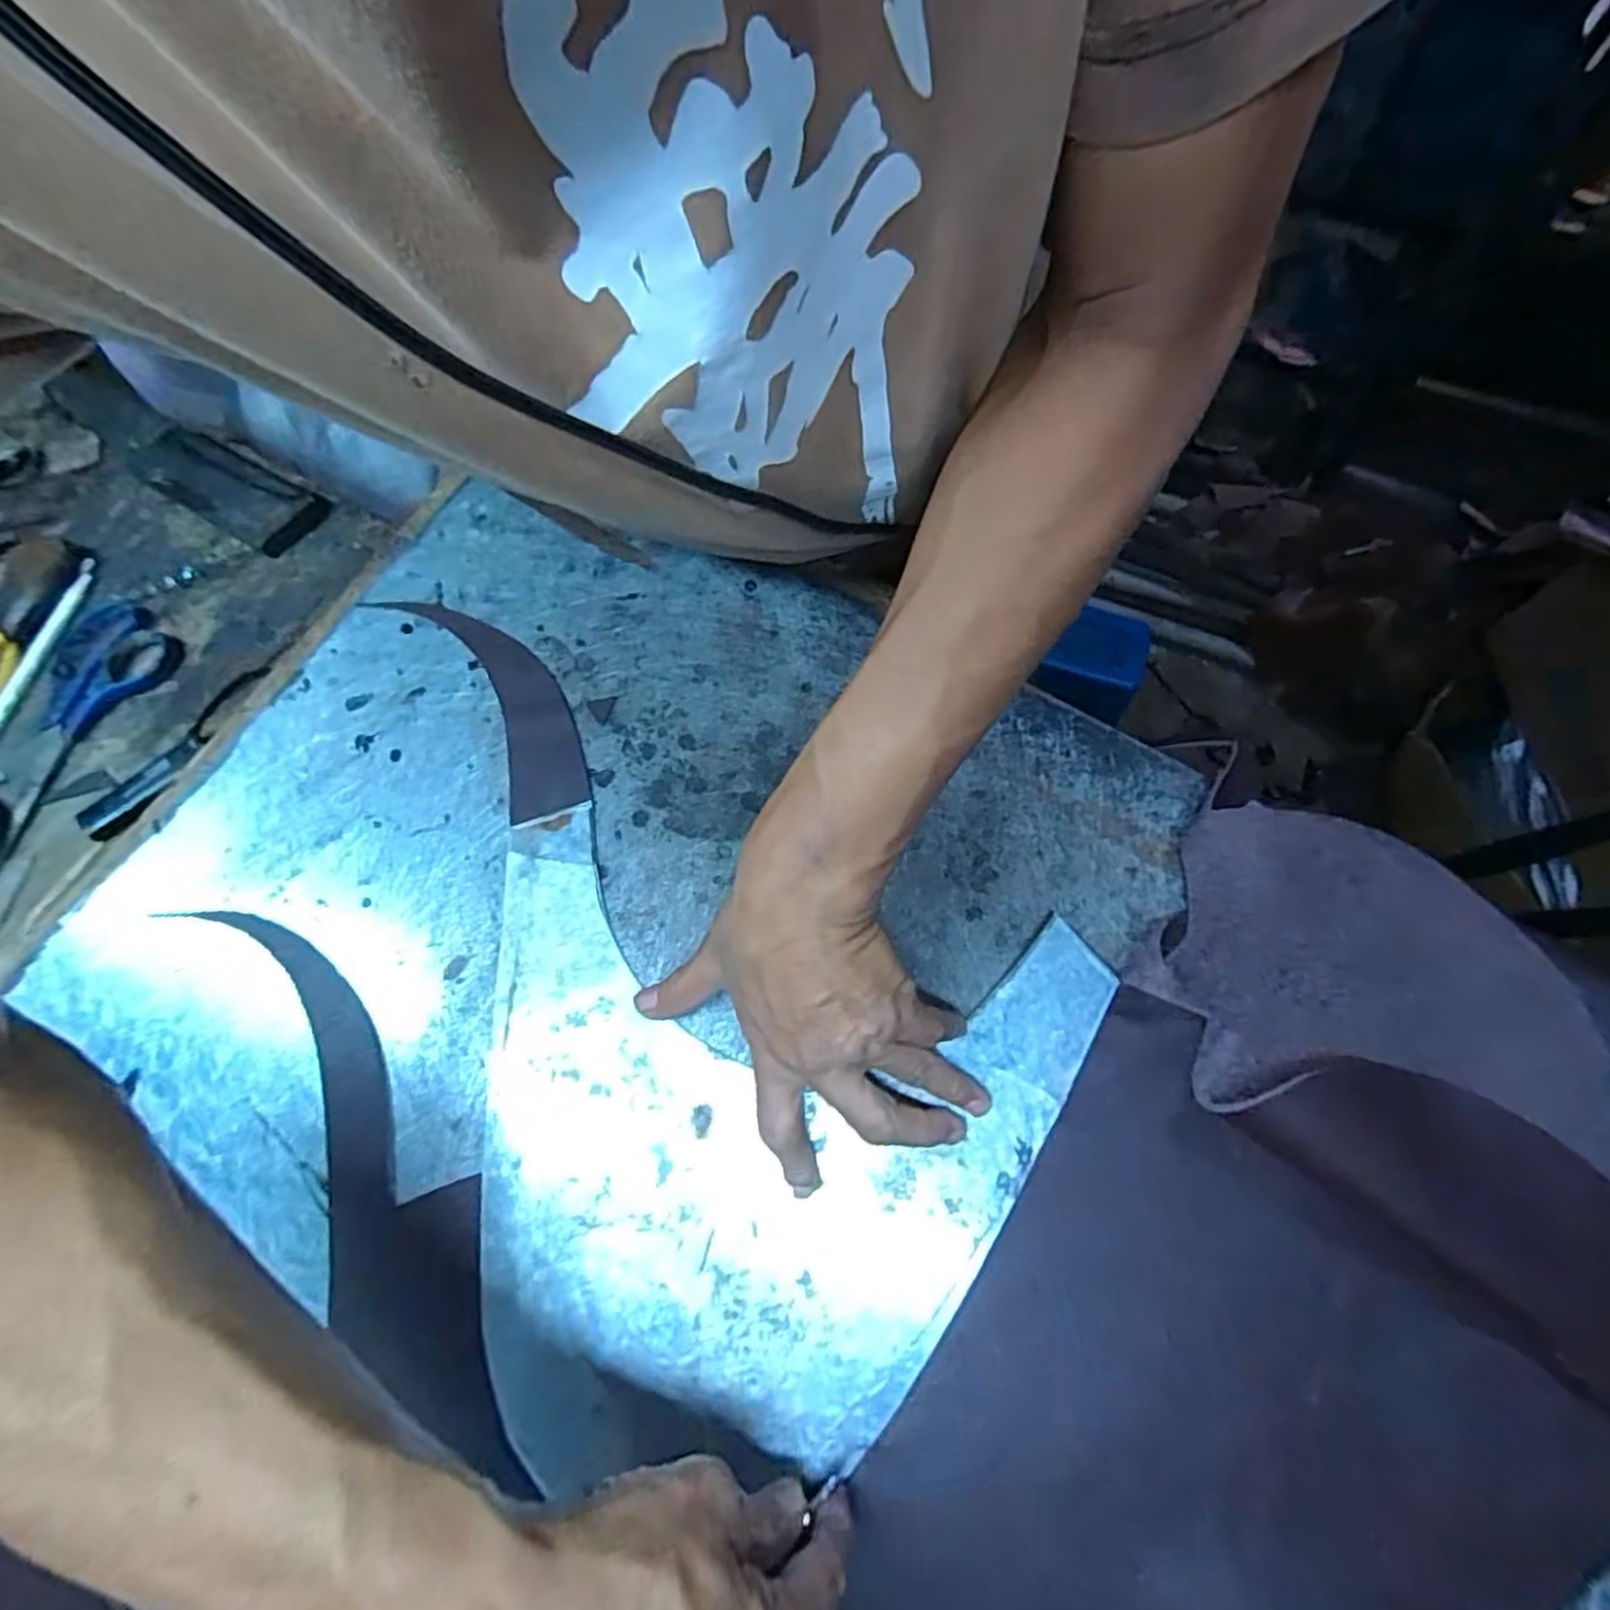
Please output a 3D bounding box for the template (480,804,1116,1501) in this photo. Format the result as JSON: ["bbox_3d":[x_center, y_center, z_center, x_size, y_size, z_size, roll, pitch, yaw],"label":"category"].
[{"bbox_3d":[-0.032,0.161,0.350,0.300,0.006,0.261,13,71,6],"label":"template"}]

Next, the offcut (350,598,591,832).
[{"bbox_3d":[-0.185,-0.068,0.441,0.062,0.007,0.178,-36,77,-15],"label":"offcut"}]

